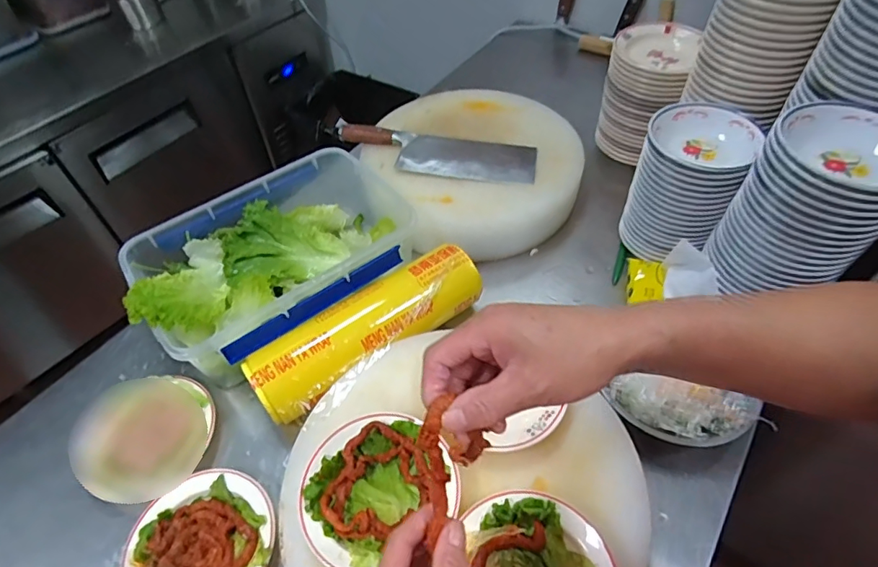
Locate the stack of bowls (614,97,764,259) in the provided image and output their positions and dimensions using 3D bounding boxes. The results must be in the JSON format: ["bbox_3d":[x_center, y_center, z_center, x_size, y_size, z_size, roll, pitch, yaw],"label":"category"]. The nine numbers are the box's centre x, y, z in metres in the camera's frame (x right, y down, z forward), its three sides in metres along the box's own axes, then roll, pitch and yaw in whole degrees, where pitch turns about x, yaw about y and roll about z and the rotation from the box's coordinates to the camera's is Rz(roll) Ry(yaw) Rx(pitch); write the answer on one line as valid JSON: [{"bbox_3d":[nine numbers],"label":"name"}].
[{"bbox_3d":[0.349,-0.140,0.717,0.125,0.177,0.149,21,55,20],"label":"stack of bowls"}]

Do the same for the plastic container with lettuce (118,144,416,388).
[{"bbox_3d":[-0.234,-0.035,0.742,0.381,0.129,0.255,-37,57,-24],"label":"plastic container with lettuce"}]

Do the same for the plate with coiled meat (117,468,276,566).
[{"bbox_3d":[-0.262,0.285,0.542,0.152,0.028,0.147,-2,50,2],"label":"plate with coiled meat"}]

